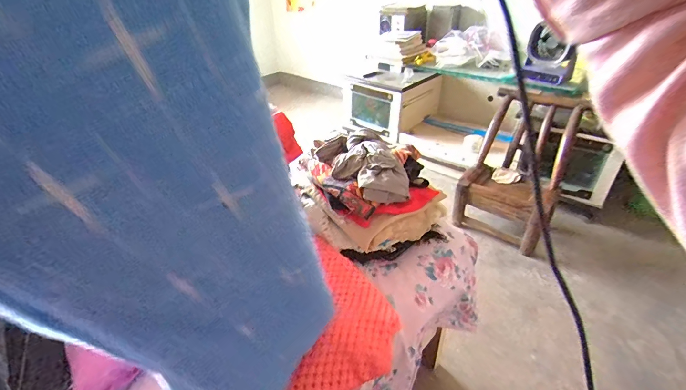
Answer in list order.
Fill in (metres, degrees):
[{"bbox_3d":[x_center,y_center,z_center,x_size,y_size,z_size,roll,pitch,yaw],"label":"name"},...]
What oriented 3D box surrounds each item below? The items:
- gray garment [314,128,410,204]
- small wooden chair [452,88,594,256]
[{"bbox_3d":[0.036,-0.060,0.655,0.115,0.058,0.199,-17,37,-22],"label":"gray garment"},{"bbox_3d":[0.729,-0.115,1.477,0.352,0.497,0.400,23,41,31],"label":"small wooden chair"}]

